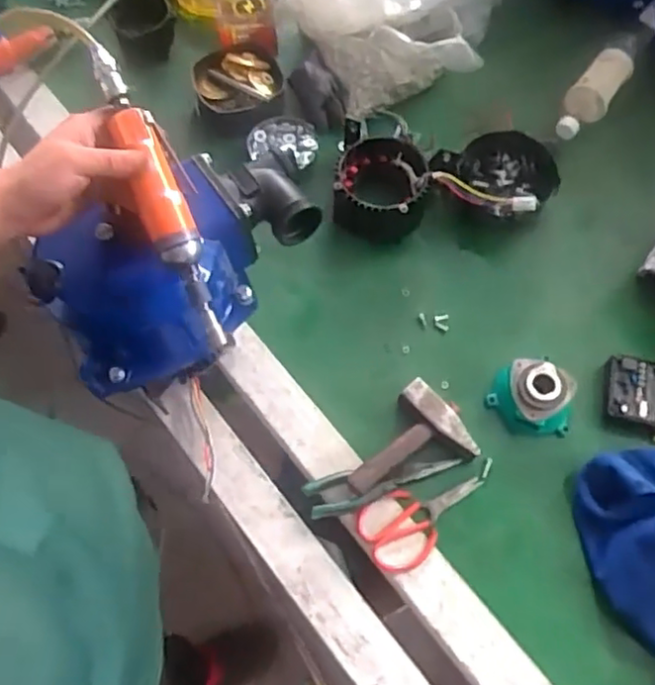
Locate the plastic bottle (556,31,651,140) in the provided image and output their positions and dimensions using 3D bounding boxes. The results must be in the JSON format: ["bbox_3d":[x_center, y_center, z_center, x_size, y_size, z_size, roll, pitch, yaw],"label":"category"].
[{"bbox_3d":[0.432,-0.407,1.035,0.060,0.073,0.240,32,70,15],"label":"plastic bottle"}]

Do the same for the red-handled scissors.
[{"bbox_3d":[0.115,0.203,0.782,0.157,0.019,0.086,-32,69,-12],"label":"red-handled scissors"}]

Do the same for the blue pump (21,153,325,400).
[{"bbox_3d":[-0.150,-0.081,0.694,0.287,0.166,0.150,-34,69,-13],"label":"blue pump"}]

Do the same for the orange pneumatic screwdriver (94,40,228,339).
[{"bbox_3d":[-0.147,-0.132,0.588,0.048,0.034,0.278,-21,92,-8],"label":"orange pneumatic screwdriver"}]

